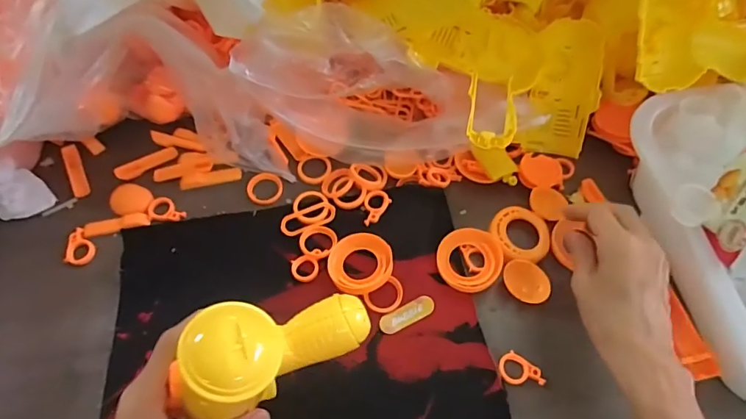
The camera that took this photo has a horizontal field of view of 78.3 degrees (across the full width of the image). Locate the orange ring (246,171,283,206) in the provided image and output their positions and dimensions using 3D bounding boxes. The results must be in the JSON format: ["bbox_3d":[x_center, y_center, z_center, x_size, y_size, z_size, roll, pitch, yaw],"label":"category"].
[{"bbox_3d":[-0.110,-0.021,0.464,0.036,0.004,0.037,0,62,0],"label":"orange ring"}]

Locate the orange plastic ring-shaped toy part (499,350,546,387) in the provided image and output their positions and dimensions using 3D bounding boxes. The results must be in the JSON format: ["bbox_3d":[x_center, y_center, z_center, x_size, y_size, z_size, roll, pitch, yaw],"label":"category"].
[{"bbox_3d":[0.122,0.134,0.375,0.038,0.004,0.025,30,65,15],"label":"orange plastic ring-shaped toy part"}]

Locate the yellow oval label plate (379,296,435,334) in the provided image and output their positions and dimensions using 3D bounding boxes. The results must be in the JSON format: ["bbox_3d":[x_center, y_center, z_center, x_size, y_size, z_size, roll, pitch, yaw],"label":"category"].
[{"bbox_3d":[0.030,0.091,0.398,0.051,0.004,0.017,-25,65,-13],"label":"yellow oval label plate"}]

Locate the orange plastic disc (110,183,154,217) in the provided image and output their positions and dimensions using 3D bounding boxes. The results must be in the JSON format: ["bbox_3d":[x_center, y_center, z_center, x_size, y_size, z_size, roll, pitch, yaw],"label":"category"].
[{"bbox_3d":[-0.241,-0.010,0.457,0.041,0.004,0.036,2,62,1],"label":"orange plastic disc"}]

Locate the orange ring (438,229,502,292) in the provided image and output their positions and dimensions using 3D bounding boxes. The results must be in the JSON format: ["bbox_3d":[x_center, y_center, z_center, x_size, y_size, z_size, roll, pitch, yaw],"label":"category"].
[{"bbox_3d":[0.087,0.044,0.414,0.055,0.016,0.055,0,62,0],"label":"orange ring"}]

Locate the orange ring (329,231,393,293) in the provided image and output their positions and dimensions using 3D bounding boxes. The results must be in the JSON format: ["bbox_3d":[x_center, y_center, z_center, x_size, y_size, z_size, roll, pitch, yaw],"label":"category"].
[{"bbox_3d":[-0.011,0.048,0.413,0.057,0.013,0.056,0,62,0],"label":"orange ring"}]

